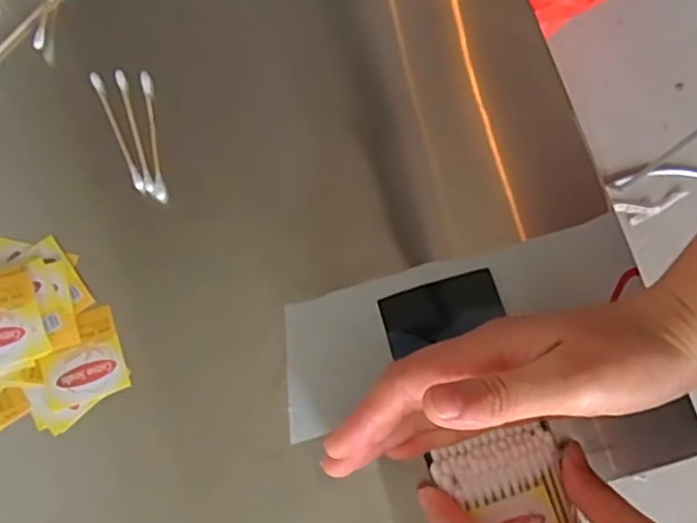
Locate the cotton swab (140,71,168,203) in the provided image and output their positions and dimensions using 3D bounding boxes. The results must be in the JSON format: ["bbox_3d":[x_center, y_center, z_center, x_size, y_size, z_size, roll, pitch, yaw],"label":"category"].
[{"bbox_3d":[-0.104,-0.067,0.336,0.006,0.005,0.075,-11,76,-2],"label":"cotton swab"}]

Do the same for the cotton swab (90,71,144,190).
[{"bbox_3d":[-0.124,-0.070,0.335,0.006,0.007,0.072,-24,77,-5],"label":"cotton swab"}]

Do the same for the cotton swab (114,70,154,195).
[{"bbox_3d":[-0.114,-0.069,0.337,0.005,0.005,0.072,-18,77,-4],"label":"cotton swab"}]

